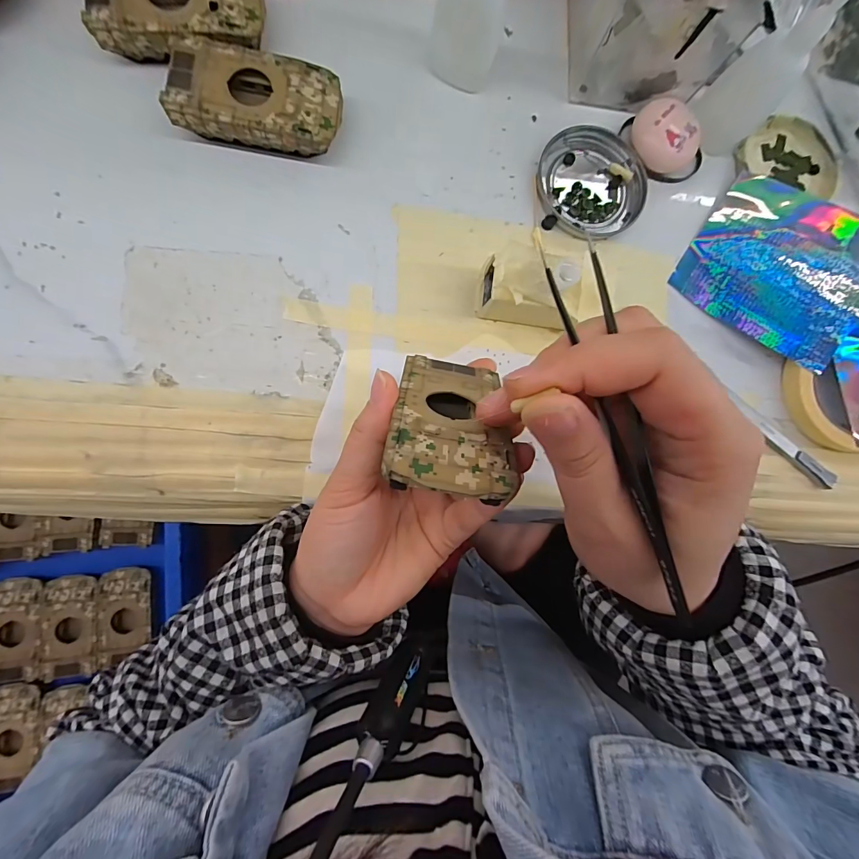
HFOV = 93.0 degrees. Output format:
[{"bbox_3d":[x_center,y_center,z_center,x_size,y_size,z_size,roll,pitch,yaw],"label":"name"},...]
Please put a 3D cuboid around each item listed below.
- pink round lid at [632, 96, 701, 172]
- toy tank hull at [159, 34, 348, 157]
[{"bbox_3d":[0.167,-0.208,0.291,0.039,0.021,0.046,-19,88,-9],"label":"pink round lid"},{"bbox_3d":[-0.104,-0.200,0.252,0.094,0.026,0.052,8,84,-7],"label":"toy tank hull"}]

